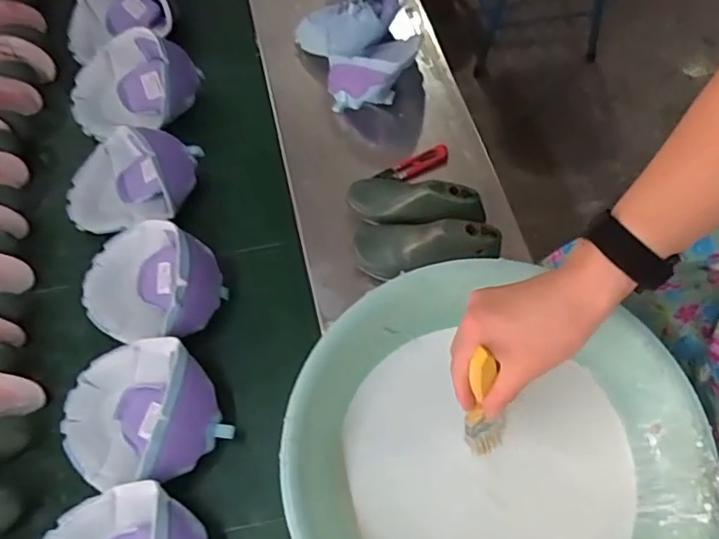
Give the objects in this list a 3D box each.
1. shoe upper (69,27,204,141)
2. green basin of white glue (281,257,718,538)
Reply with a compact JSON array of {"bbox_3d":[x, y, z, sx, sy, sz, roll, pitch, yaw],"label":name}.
[{"bbox_3d":[-0.295,-0.242,0.761,0.172,0.053,0.136,-30,64,-9],"label":"shoe upper"},{"bbox_3d":[0.094,0.160,0.483,0.298,0.149,0.290,-2,63,5],"label":"green basin of white glue"}]

